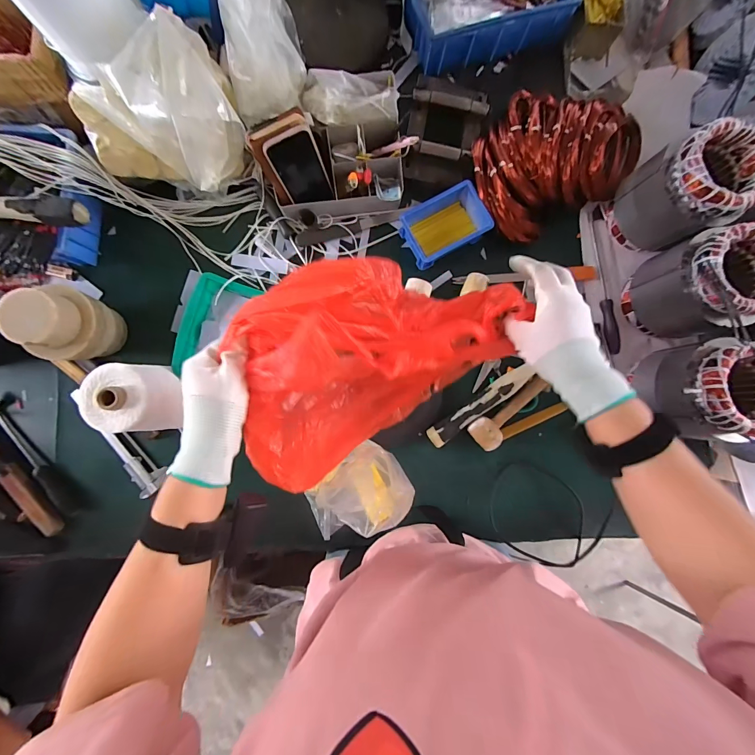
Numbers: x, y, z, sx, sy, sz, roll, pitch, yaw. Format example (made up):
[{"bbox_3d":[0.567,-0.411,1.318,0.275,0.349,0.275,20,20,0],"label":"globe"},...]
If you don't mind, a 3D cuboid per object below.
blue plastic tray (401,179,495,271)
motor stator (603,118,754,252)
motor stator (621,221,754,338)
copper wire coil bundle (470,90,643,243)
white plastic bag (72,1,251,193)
[{"bbox_3d":[0.124,-0.280,0.639,0.150,0.049,0.101,-28,89,-3],"label":"blue plastic tray"},{"bbox_3d":[0.527,-0.314,0.597,0.139,0.173,0.139,0,88,-2],"label":"motor stator"},{"bbox_3d":[0.553,-0.161,0.590,0.145,0.176,0.142,-20,89,-3],"label":"motor stator"},{"bbox_3d":[0.339,-0.431,0.653,0.351,0.077,0.245,-29,89,-3],"label":"copper wire coil bundle"},{"bbox_3d":[-0.337,-0.394,0.522,0.249,0.165,0.161,-12,89,-2],"label":"white plastic bag"}]

